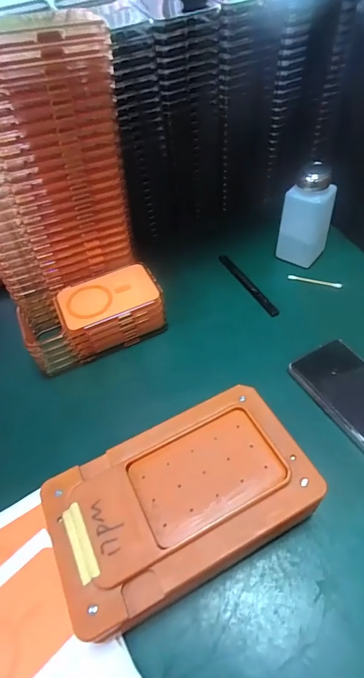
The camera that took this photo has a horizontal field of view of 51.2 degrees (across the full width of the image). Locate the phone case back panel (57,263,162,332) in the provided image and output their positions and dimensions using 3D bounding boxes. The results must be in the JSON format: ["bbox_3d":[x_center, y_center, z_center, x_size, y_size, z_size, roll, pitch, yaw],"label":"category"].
[{"bbox_3d":[-0.088,-0.052,0.457,0.116,0.008,0.073,-23,55,-11],"label":"phone case back panel"}]

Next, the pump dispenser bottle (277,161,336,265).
[{"bbox_3d":[0.167,-0.165,0.506,0.059,0.134,0.050,22,57,21],"label":"pump dispenser bottle"}]

